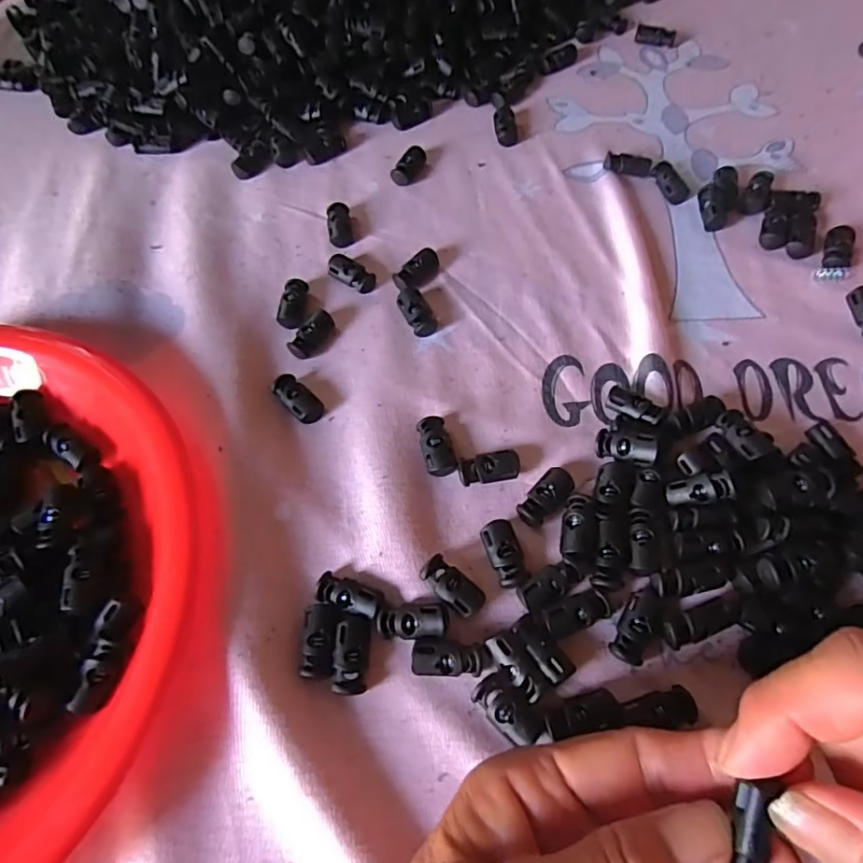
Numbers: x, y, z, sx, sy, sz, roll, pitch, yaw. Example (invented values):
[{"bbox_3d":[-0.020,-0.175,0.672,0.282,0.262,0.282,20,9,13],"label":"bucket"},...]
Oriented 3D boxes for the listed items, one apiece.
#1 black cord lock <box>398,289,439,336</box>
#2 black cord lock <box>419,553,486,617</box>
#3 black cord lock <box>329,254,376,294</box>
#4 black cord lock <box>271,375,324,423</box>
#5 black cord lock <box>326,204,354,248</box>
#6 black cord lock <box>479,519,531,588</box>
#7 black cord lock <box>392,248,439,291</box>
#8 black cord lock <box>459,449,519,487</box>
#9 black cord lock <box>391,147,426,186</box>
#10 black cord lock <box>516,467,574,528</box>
[{"bbox_3d":[-0.008,-0.064,0.298,0.015,0.007,0.029,-25,65,-10],"label":"black cord lock"},{"bbox_3d":[0.009,0.063,0.228,0.027,0.012,0.013,37,71,18],"label":"black cord lock"},{"bbox_3d":[-0.044,-0.088,0.310,0.028,0.007,0.014,36,70,18],"label":"black cord lock"},{"bbox_3d":[-0.066,-0.017,0.275,0.028,0.006,0.014,41,72,20],"label":"black cord lock"},{"bbox_3d":[-0.054,-0.121,0.328,0.014,0.008,0.029,-10,64,-3],"label":"black cord lock"},{"bbox_3d":[0.031,0.052,0.236,0.014,0.009,0.028,-19,64,-7],"label":"black cord lock"},{"bbox_3d":[-0.008,-0.089,0.309,0.028,0.009,0.016,-37,68,-15],"label":"black cord lock"},{"bbox_3d":[0.027,0.017,0.255,0.027,0.007,0.013,-10,64,-2],"label":"black cord lock"},{"bbox_3d":[-0.014,-0.165,0.348,0.013,0.008,0.029,24,67,13],"label":"black cord lock"},{"bbox_3d":[0.051,0.029,0.247,0.014,0.007,0.028,40,72,19],"label":"black cord lock"}]

